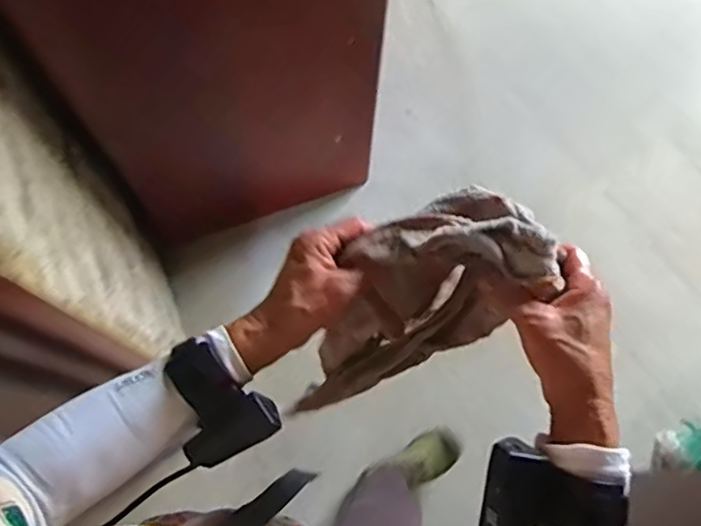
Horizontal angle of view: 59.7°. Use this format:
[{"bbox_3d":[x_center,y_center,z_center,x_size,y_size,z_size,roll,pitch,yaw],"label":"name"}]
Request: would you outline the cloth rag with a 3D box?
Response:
[{"bbox_3d":[0.041,0.048,0.529,0.101,0.292,0.111,-20,69,-48],"label":"cloth rag"}]

